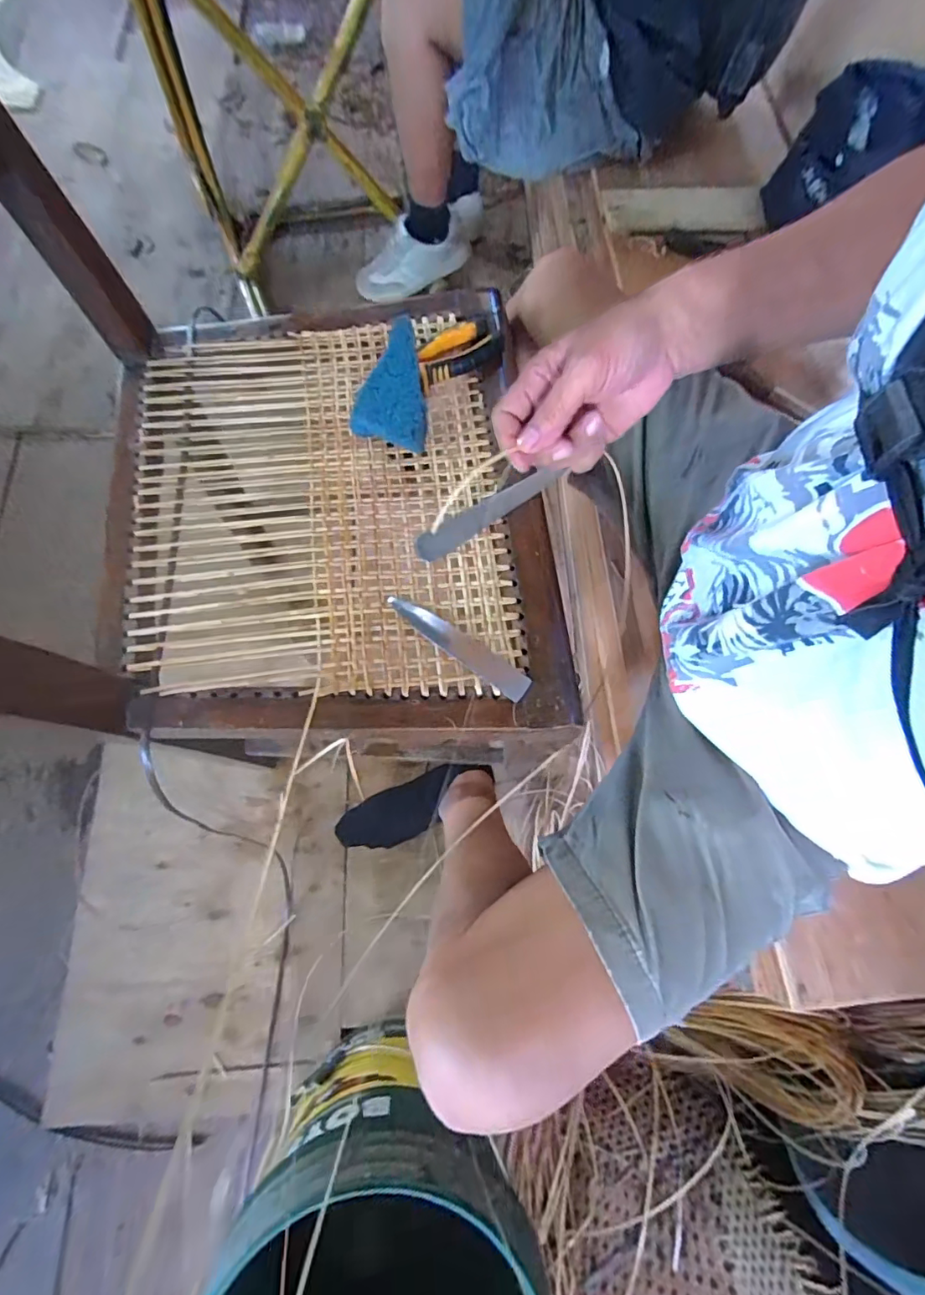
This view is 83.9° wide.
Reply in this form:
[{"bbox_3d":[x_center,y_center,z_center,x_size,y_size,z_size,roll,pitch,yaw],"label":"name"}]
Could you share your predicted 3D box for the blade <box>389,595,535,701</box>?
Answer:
[{"bbox_3d":[-0.005,-0.003,0.434,0.137,0.004,0.023,35,76,11],"label":"blade"}]

